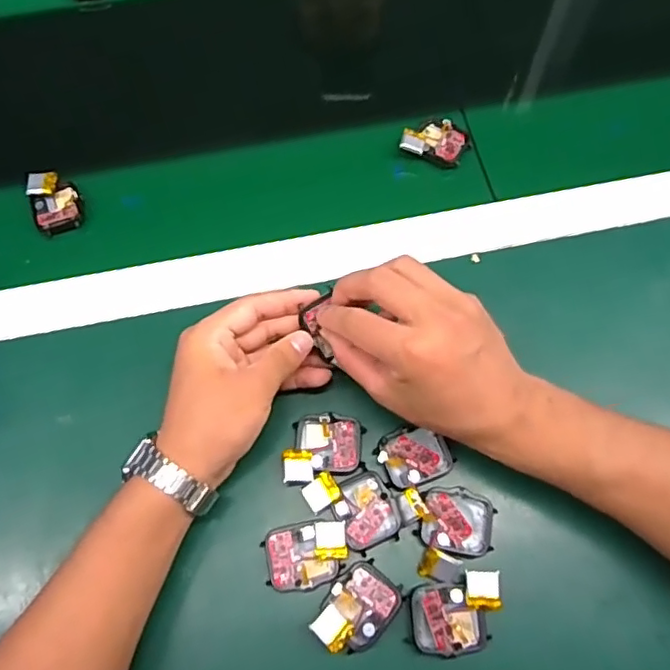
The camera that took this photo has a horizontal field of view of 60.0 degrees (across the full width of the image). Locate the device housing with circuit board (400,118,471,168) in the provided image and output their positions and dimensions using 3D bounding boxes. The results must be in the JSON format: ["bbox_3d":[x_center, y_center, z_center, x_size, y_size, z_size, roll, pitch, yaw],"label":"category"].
[{"bbox_3d":[0.085,-0.162,0.484,0.053,0.017,0.042,19,70,8],"label":"device housing with circuit board"}]

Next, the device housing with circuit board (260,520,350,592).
[{"bbox_3d":[-0.017,0.136,0.360,0.051,0.015,0.036,-11,69,-3],"label":"device housing with circuit board"}]

